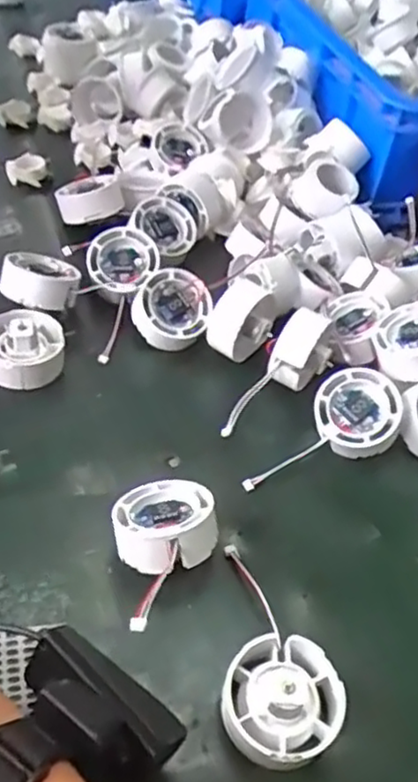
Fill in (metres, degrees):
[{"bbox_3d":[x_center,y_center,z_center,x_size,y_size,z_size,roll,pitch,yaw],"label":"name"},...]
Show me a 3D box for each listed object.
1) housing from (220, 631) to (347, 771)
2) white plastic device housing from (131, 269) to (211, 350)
[{"bbox_3d":[0.033,0.144,0.318,0.056,0.028,0.053,4,46,-5],"label":"housing"},{"bbox_3d":[-0.026,-0.059,0.497,0.053,0.027,0.055,2,82,-13],"label":"white plastic device housing"}]

